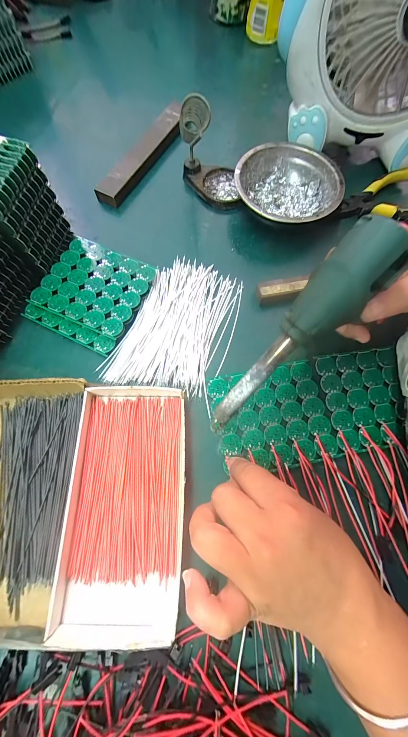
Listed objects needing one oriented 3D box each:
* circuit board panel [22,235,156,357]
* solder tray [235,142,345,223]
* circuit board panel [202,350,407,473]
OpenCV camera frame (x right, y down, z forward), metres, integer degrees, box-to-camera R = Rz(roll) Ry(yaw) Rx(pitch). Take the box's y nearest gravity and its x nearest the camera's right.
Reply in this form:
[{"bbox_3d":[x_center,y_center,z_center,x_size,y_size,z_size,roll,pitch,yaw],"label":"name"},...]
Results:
[{"bbox_3d":[-0.124,-0.085,0.295,0.105,0.011,0.112,24,73,7],"label":"circuit board panel"},{"bbox_3d":[0.098,-0.211,0.328,0.119,0.050,0.116,-11,71,-5],"label":"solder tray"},{"bbox_3d":[0.104,0.037,0.259,0.185,0.005,0.096,-9,72,-4],"label":"circuit board panel"}]

